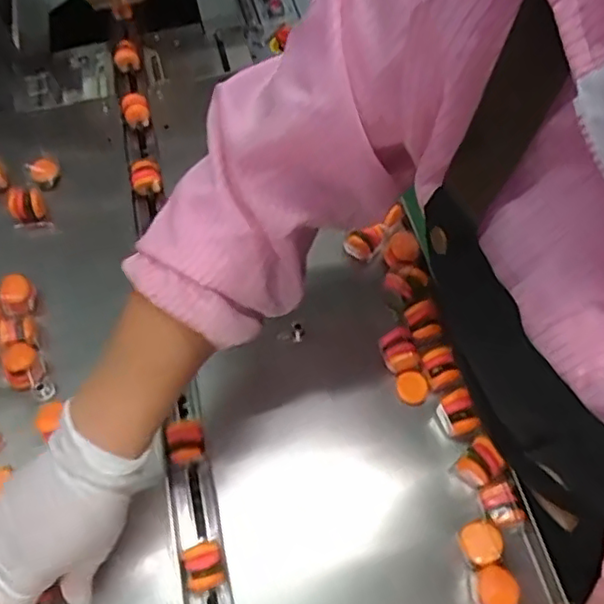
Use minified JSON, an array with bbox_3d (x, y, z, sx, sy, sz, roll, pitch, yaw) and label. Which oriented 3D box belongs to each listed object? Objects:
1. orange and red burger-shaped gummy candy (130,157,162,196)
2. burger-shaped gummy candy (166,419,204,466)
[{"bbox_3d":[-0.169,-0.136,0.678,0.033,0.028,0.030,-24,64,-10],"label":"orange and red burger-shaped gummy candy"},{"bbox_3d":[-0.098,0.117,0.524,0.027,0.025,0.032,-6,62,0],"label":"burger-shaped gummy candy"}]

